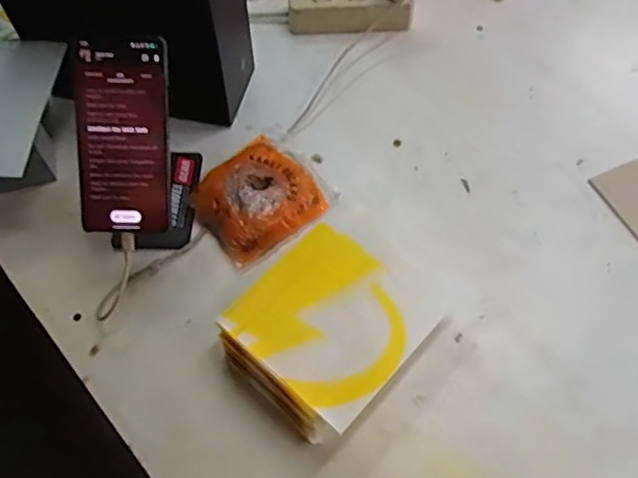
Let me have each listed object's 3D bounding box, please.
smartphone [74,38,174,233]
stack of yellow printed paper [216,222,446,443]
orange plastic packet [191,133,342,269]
[{"bbox_3d":[-0.164,-0.085,0.489,0.074,0.016,0.161,2,104,-7],"label":"smartphone"},{"bbox_3d":[0.010,0.077,0.503,0.141,0.066,0.156,39,66,20],"label":"stack of yellow printed paper"},{"bbox_3d":[-0.060,-0.048,0.600,0.130,0.034,0.112,-36,66,-18],"label":"orange plastic packet"}]

